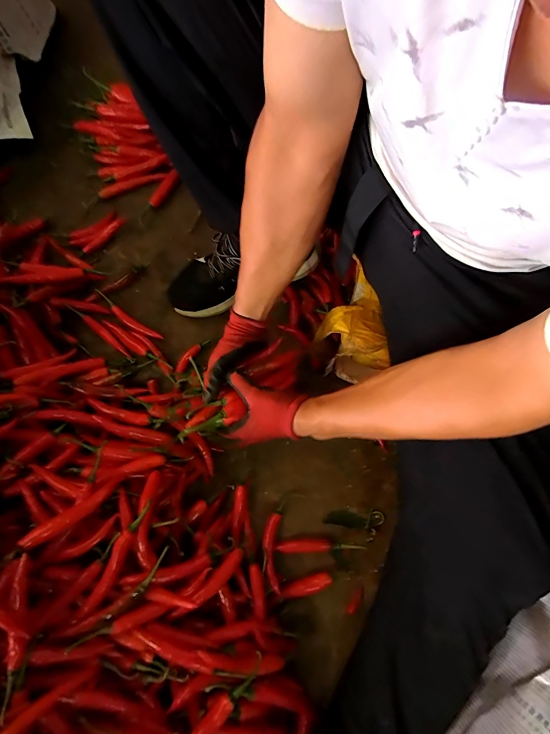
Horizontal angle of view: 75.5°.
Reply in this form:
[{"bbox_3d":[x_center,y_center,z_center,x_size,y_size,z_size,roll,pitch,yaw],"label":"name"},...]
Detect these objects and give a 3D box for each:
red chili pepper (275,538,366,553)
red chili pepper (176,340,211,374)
[{"bbox_3d":[0.071,0.279,0.555,0.139,0.013,0.021,-2,76,-1],"label":"red chili pepper"},{"bbox_3d":[-0.149,-0.022,0.630,0.021,0.016,0.077,35,79,8],"label":"red chili pepper"}]

